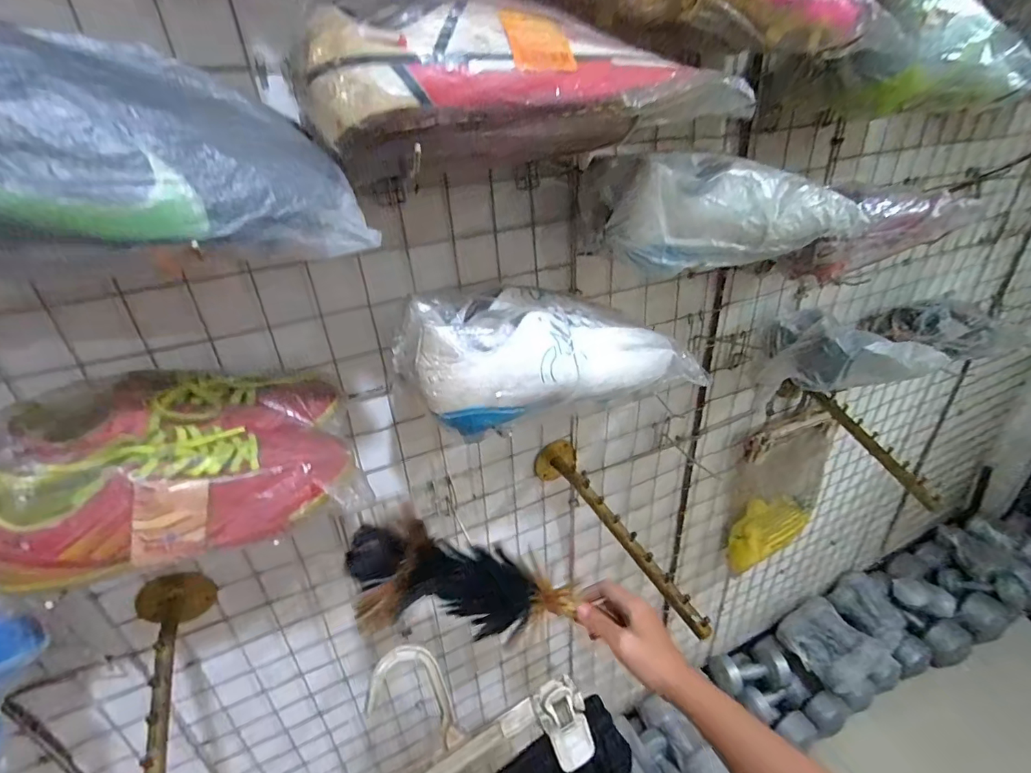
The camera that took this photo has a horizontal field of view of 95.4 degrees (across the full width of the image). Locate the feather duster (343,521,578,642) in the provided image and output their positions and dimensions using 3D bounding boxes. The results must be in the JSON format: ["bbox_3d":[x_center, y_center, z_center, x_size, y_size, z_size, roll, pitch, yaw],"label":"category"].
[{"bbox_3d":[-0.043,0.182,0.424,0.219,0.067,0.052,22,23,-22],"label":"feather duster"}]

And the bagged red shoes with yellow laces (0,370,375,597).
[{"bbox_3d":[-0.244,0.049,0.356,0.226,0.088,0.136,-12,31,-15],"label":"bagged red shoes with yellow laces"}]

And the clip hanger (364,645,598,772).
[{"bbox_3d":[-0.062,0.273,0.358,0.230,0.027,0.141,-20,73,-25],"label":"clip hanger"}]

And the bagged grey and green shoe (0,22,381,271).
[{"bbox_3d":[-0.251,-0.112,0.230,0.315,0.108,0.096,-11,31,-13],"label":"bagged grey and green shoe"}]

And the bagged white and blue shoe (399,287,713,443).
[{"bbox_3d":[0.026,-0.041,0.443,0.254,0.089,0.121,-14,31,-18],"label":"bagged white and blue shoe"}]

